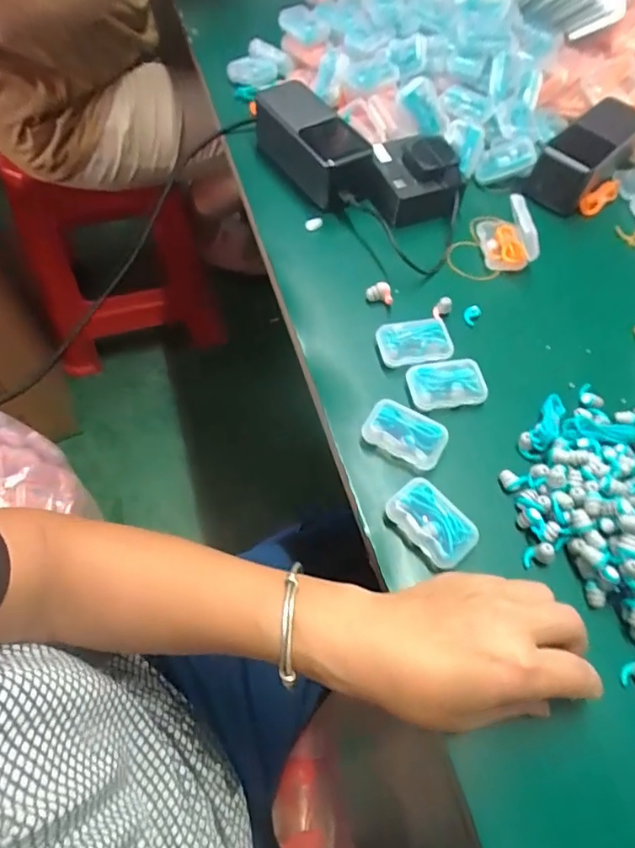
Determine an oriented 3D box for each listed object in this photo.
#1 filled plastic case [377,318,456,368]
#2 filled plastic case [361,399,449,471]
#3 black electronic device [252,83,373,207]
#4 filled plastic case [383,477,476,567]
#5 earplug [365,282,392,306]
[{"bbox_3d":[0.074,-0.062,0.397,0.055,0.015,0.036,-7,62,-8],"label":"filled plastic case"},{"bbox_3d":[0.061,0.008,0.359,0.054,0.020,0.034,30,63,12],"label":"filled plastic case"},{"bbox_3d":[-0.007,-0.257,0.479,0.058,0.051,0.130,-32,68,-19],"label":"black electronic device"},{"bbox_3d":[0.073,0.063,0.329,0.034,0.017,0.054,-39,70,-22],"label":"filled plastic case"},{"bbox_3d":[0.051,-0.107,0.420,0.021,0.011,0.014,13,61,4],"label":"earplug"}]

